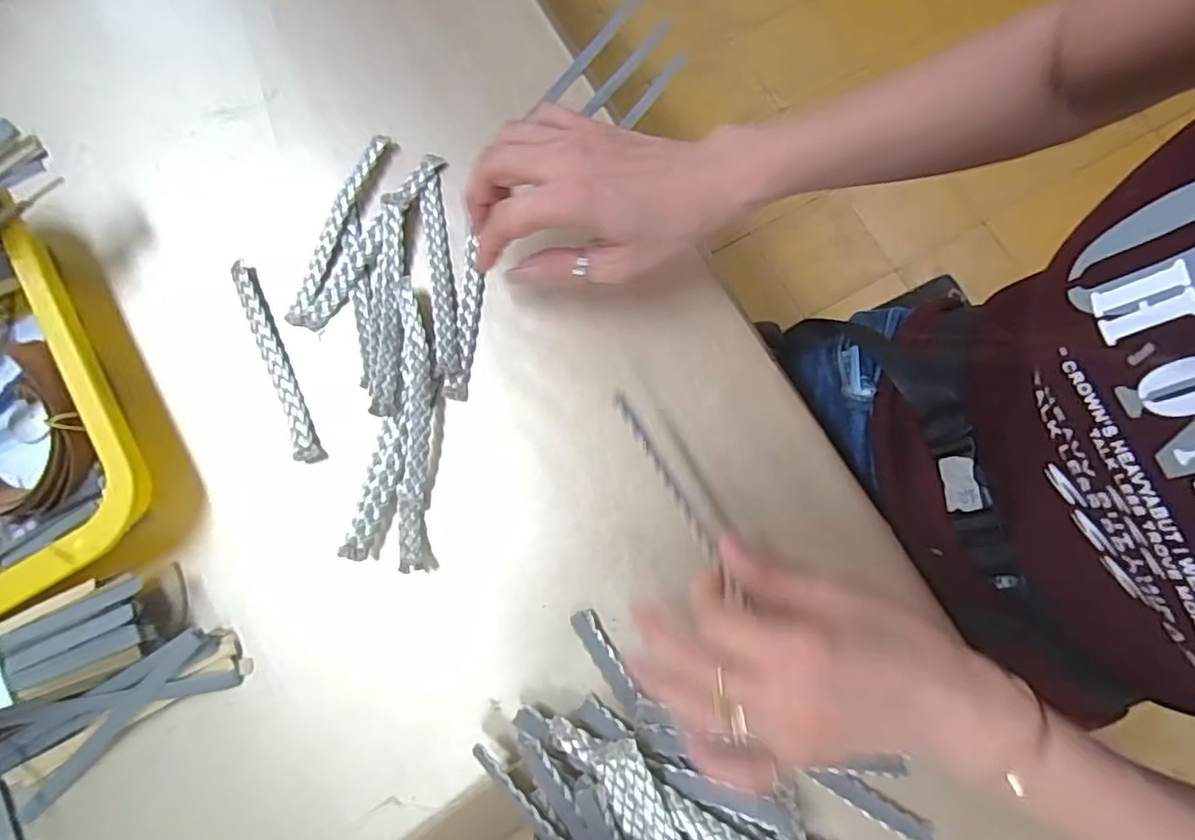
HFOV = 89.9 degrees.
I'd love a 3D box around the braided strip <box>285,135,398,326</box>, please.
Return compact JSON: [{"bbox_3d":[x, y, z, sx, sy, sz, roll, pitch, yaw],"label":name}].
[{"bbox_3d":[-0.162,-0.121,0.375,0.013,0.007,0.133,22,79,6],"label":"braided strip"}]

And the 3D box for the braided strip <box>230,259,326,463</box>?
[{"bbox_3d":[-0.196,-0.036,0.362,0.013,0.006,0.137,-26,79,-4],"label":"braided strip"}]

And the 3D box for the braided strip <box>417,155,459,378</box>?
[{"bbox_3d":[-0.099,-0.098,0.368,0.016,0.006,0.145,-8,78,0],"label":"braided strip"}]

